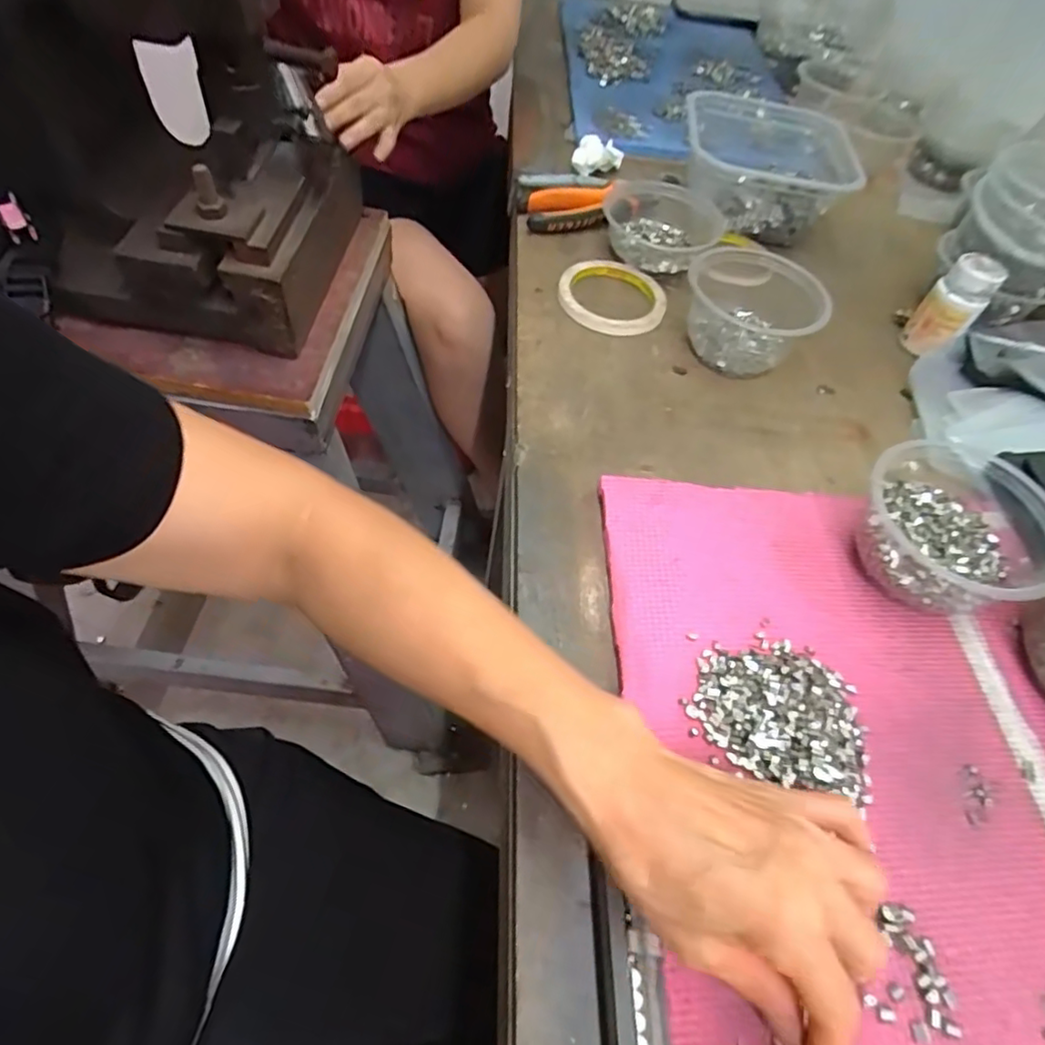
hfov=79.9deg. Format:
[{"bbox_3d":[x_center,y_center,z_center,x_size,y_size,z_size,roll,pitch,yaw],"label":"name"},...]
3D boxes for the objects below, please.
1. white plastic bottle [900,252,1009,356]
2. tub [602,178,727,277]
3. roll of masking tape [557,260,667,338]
[{"bbox_3d":[0.381,-0.191,0.556,0.046,0.078,0.048,36,59,20],"label":"white plastic bottle"},{"bbox_3d":[0.135,-0.294,0.616,0.120,0.037,0.110,15,54,6],"label":"tub"},{"bbox_3d":[0.082,-0.207,0.575,0.096,0.017,0.095,2,54,-3],"label":"roll of masking tape"}]

